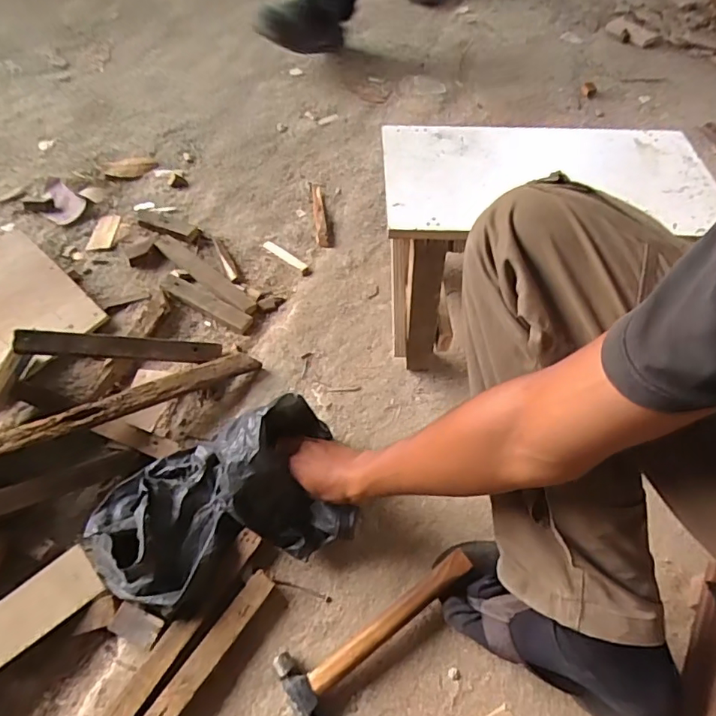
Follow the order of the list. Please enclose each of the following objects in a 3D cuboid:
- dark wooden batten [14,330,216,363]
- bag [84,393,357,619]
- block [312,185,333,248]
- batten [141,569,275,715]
[{"bbox_3d":[-0.332,-0.016,0.747,0.267,0.027,0.030,4,53,-28],"label":"dark wooden batten"},{"bbox_3d":[-0.170,0.164,0.613,0.289,0.115,0.192,-20,59,-14],"label":"bag"},{"bbox_3d":[-0.069,-0.280,0.992,0.030,0.025,0.174,-5,57,-4],"label":"block"},{"bbox_3d":[-0.185,0.350,0.567,0.031,0.030,0.257,31,61,18],"label":"batten"}]

